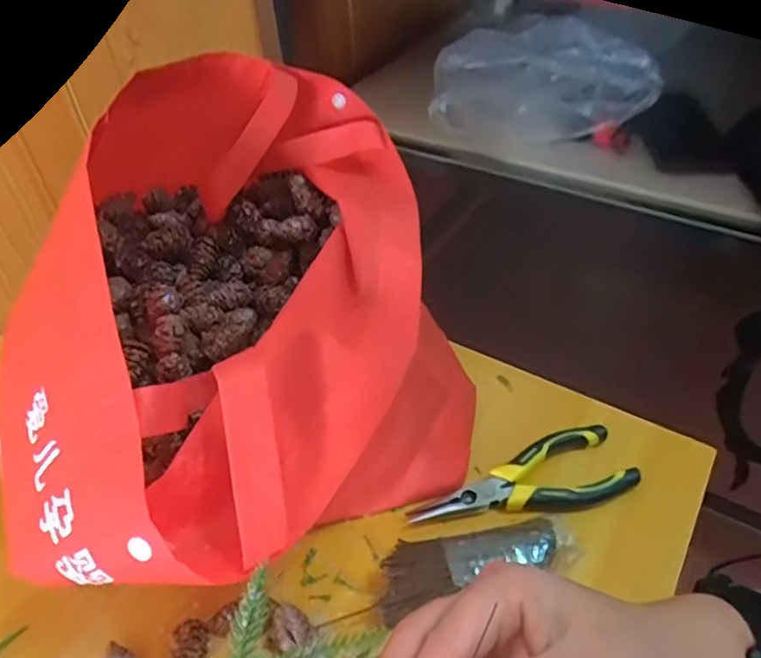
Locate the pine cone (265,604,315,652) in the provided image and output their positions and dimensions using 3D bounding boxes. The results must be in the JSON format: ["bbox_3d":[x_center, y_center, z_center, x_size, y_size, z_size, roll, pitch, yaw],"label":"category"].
[{"bbox_3d":[-0.053,0.180,0.359,0.029,0.024,0.025,24,50,26],"label":"pine cone"}]

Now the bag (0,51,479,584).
[{"bbox_3d":[-0.086,-0.007,0.426,0.244,0.200,0.374,-9,44,-5],"label":"bag"}]

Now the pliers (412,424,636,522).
[{"bbox_3d":[0.099,0.110,0.424,0.157,0.017,0.054,-16,45,-12],"label":"pliers"}]

